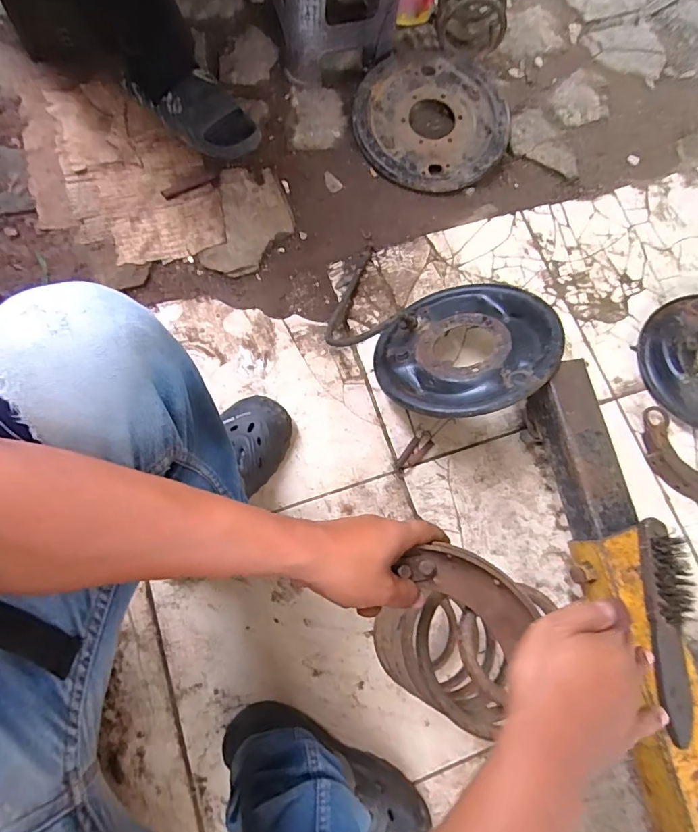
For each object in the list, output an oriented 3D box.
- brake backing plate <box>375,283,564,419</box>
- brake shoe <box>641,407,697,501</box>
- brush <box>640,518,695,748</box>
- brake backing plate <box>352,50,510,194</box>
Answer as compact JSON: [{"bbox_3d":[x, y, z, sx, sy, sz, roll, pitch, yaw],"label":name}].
[{"bbox_3d":[0.176,-0.106,0.707,0.260,0.035,0.273,-12,49,14],"label":"brake backing plate"},{"bbox_3d":[0.589,0.082,0.760,0.219,0.033,0.118,28,75,6],"label":"brake shoe"},{"bbox_3d":[0.358,0.234,0.510,0.034,0.036,0.227,3,76,-1],"label":"brush"},{"bbox_3d":[0.162,-0.585,0.913,0.302,0.055,0.294,0,74,-1],"label":"brake backing plate"}]

